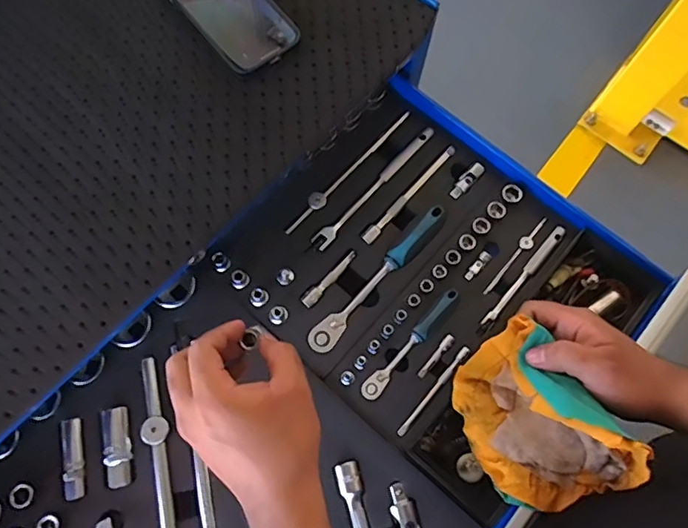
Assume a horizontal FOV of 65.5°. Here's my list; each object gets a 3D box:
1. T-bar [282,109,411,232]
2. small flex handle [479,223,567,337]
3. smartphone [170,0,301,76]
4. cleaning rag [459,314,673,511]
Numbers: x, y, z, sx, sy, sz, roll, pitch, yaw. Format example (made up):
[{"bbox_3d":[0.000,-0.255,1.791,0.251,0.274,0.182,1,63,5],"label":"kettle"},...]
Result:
[{"bbox_3d":[0.005,-0.098,0.560,0.017,0.014,0.188,38,74,10],"label":"T-bar"},{"bbox_3d":[0.174,0.013,0.522,0.011,0.009,0.139,41,74,11],"label":"small flex handle"},{"bbox_3d":[-0.115,-0.254,0.511,0.077,0.016,0.164,-38,76,-14],"label":"smartphone"},{"bbox_3d":[0.147,0.125,0.427,0.046,0.134,0.139,-17,70,-49],"label":"cleaning rag"}]

